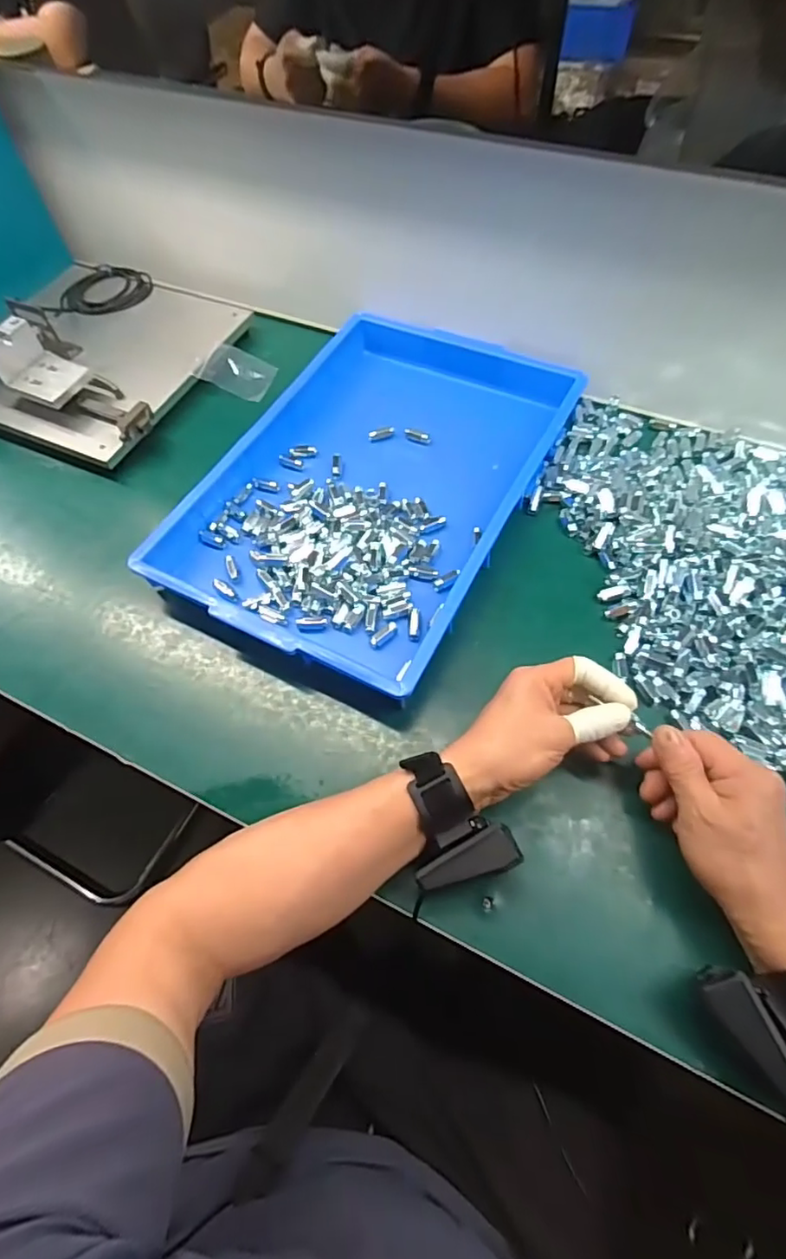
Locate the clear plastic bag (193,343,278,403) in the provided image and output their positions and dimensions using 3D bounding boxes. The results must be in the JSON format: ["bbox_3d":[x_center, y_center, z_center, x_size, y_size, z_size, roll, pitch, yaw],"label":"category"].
[{"bbox_3d":[-0.192,-0.316,0.716,0.085,0.012,0.063,21,70,-11],"label":"clear plastic bag"}]

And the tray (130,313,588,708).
[{"bbox_3d":[-0.018,-0.158,0.592,0.293,0.038,0.429,25,65,17],"label":"tray"}]

